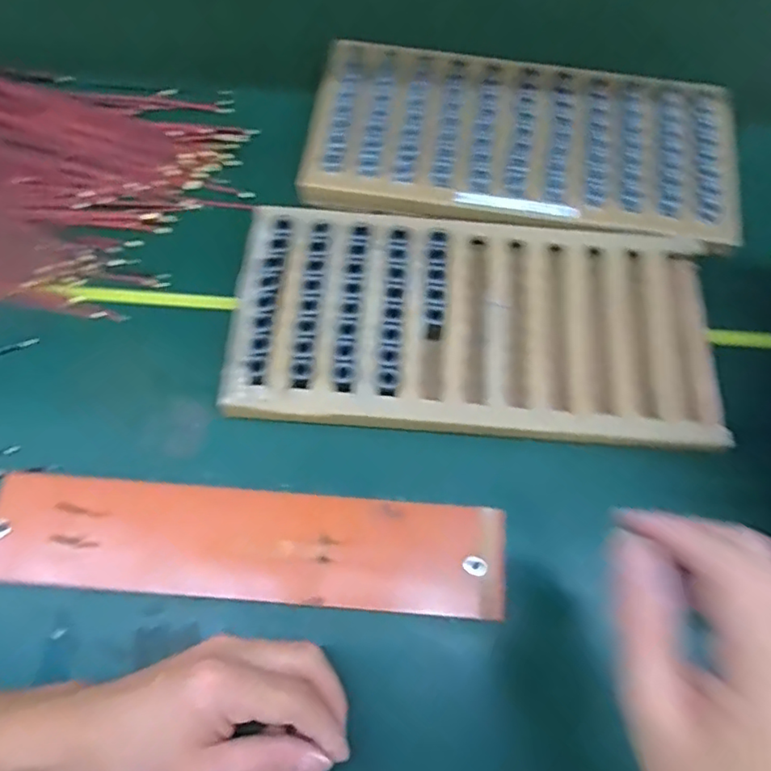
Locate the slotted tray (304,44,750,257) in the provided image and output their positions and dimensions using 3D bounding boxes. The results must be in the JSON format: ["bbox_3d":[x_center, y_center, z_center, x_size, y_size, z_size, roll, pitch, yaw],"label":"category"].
[{"bbox_3d":[0.118,-0.208,0.516,0.361,0.026,0.182,7,68,2],"label":"slotted tray"}]

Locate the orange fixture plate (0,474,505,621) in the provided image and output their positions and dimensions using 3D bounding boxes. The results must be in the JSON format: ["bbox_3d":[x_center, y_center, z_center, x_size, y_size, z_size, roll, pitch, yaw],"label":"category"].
[{"bbox_3d":[-0.093,0.108,0.398,0.342,0.007,0.070,4,72,1],"label":"orange fixture plate"}]

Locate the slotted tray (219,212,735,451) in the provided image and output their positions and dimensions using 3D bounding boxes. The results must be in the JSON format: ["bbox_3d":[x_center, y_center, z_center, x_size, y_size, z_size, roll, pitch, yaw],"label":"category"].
[{"bbox_3d":[0.067,-0.046,0.449,0.357,0.033,0.167,5,68,1],"label":"slotted tray"}]

